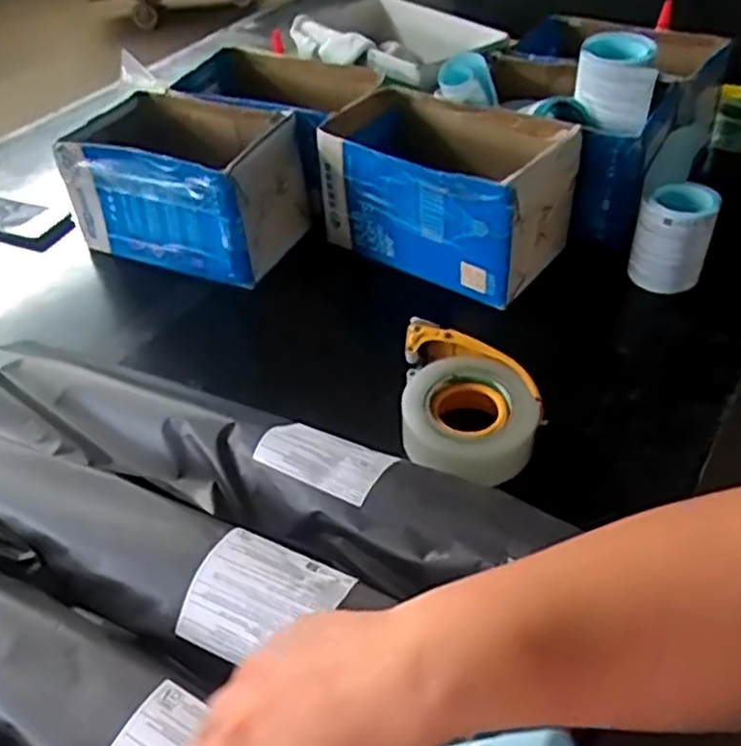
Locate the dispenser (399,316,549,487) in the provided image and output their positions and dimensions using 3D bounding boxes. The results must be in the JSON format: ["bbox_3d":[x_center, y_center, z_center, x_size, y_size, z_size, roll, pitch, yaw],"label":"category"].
[{"bbox_3d":[0.095,0.025,0.701,0.130,0.051,0.159,2,43,6],"label":"dispenser"}]

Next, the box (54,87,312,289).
[{"bbox_3d":[-0.241,-0.253,0.972,0.297,0.150,0.185,18,47,22],"label":"box"}]

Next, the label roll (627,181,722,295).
[{"bbox_3d":[0.356,-0.159,0.871,0.083,0.108,0.085,-2,43,2],"label":"label roll"}]

